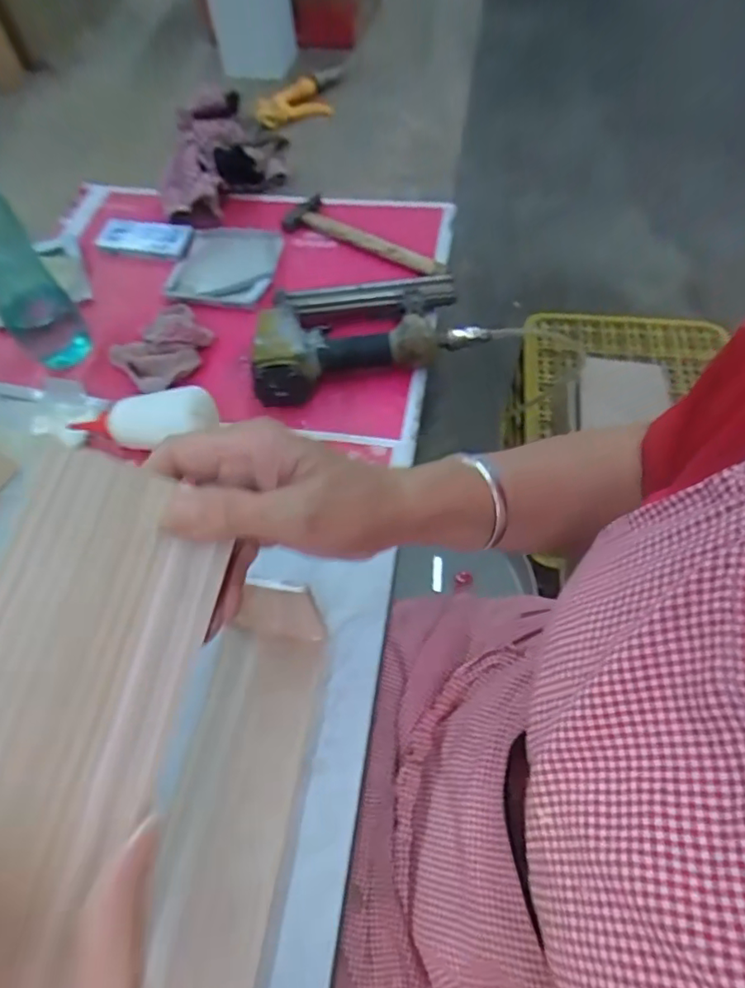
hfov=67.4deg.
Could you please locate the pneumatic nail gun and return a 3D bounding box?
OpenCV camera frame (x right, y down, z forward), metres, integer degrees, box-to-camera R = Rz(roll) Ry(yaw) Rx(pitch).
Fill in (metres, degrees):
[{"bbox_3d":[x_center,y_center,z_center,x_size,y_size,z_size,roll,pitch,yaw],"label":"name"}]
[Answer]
[{"bbox_3d":[-0.017,-0.188,0.622,0.247,0.057,0.141,-17,59,-8],"label":"pneumatic nail gun"}]

